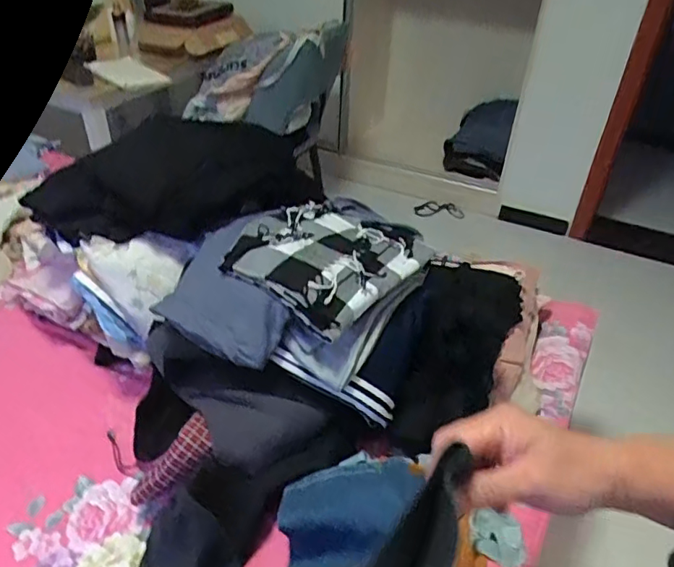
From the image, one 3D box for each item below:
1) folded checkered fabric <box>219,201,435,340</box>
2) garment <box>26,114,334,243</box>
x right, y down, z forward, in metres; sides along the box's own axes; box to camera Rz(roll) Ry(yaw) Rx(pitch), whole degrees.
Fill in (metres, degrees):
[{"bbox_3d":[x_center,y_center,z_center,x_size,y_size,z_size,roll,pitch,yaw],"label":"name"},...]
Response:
[{"bbox_3d":[-0.006,-0.060,0.950,0.247,0.073,0.326,23,42,24],"label":"folded checkered fabric"},{"bbox_3d":[-0.293,-0.198,1.039,0.511,0.155,0.157,-15,41,-22],"label":"garment"}]

